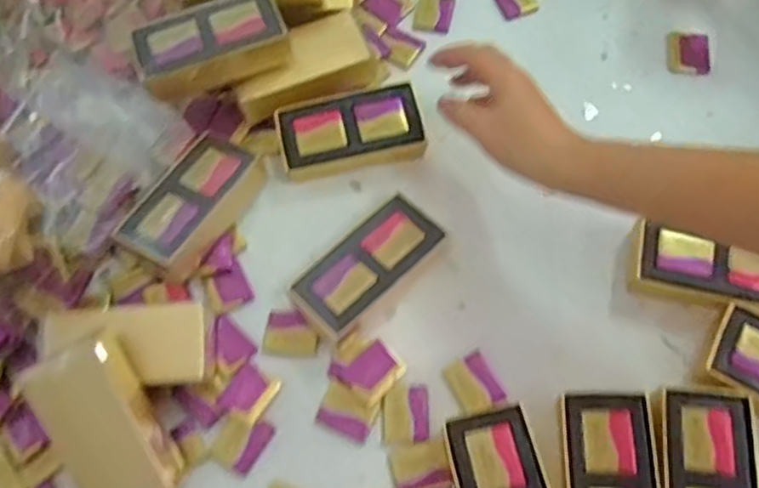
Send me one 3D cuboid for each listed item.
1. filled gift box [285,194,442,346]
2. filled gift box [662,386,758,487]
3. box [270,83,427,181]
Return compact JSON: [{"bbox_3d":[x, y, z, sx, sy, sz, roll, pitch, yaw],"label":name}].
[{"bbox_3d":[-0.009,0.019,0.508,0.114,0.033,0.055,-43,72,-13],"label":"filled gift box"},{"bbox_3d":[0.212,0.155,0.442,0.057,0.033,0.114,6,69,6],"label":"filled gift box"},{"bbox_3d":[-0.025,-0.093,0.553,0.114,0.033,0.055,-11,68,-1],"label":"box"}]

